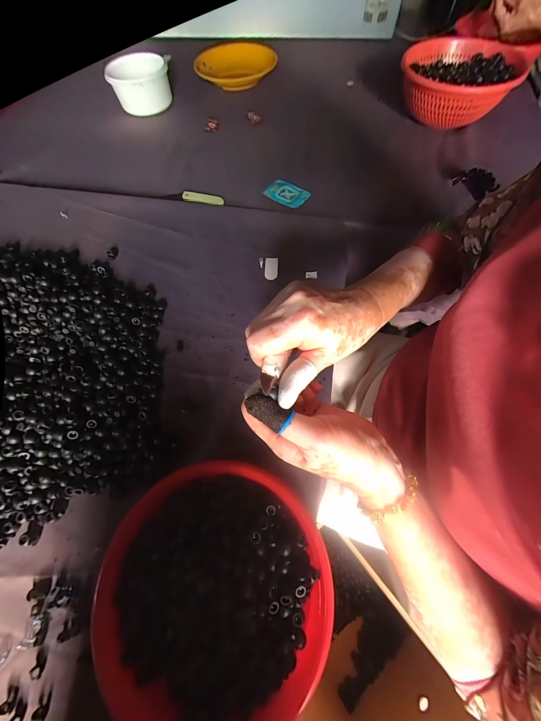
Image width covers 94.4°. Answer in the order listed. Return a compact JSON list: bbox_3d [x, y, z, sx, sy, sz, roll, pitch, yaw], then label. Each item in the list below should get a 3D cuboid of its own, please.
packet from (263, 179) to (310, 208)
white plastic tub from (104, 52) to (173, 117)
[{"bbox_3d":[0.037,-0.371,0.555,0.093,0.013,0.056,37,72,14],"label":"packet"},{"bbox_3d":[-0.349,-0.730,0.668,0.155,0.089,0.155,-11,68,-4],"label":"white plastic tub"}]

